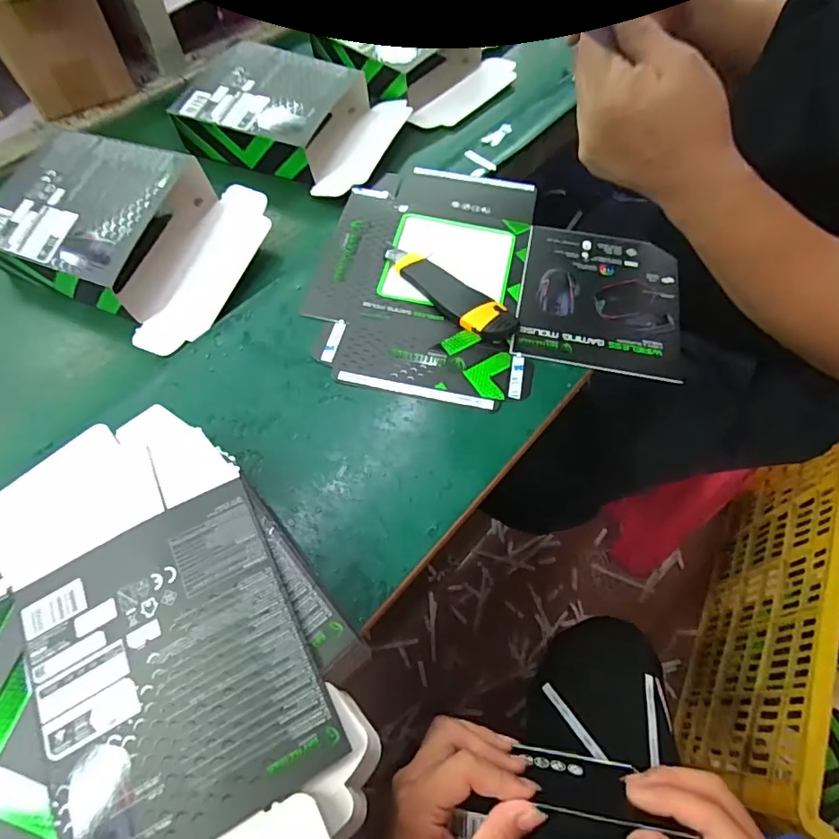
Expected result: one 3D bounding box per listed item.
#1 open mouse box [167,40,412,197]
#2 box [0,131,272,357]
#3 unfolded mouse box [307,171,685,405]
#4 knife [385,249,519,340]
[{"bbox_3d":[-0.151,-0.382,0.629,0.246,0.057,0.187,20,63,12],"label":"open mouse box"},{"bbox_3d":[-0.300,-0.193,0.514,0.251,0.076,0.193,19,63,11],"label":"box"},{"bbox_3d":[0.079,-0.148,0.522,0.357,0.015,0.303,9,61,6],"label":"unfolded mouse box"},{"bbox_3d":[0.027,-0.128,0.505,0.156,0.015,0.040,40,69,21],"label":"knife"}]

